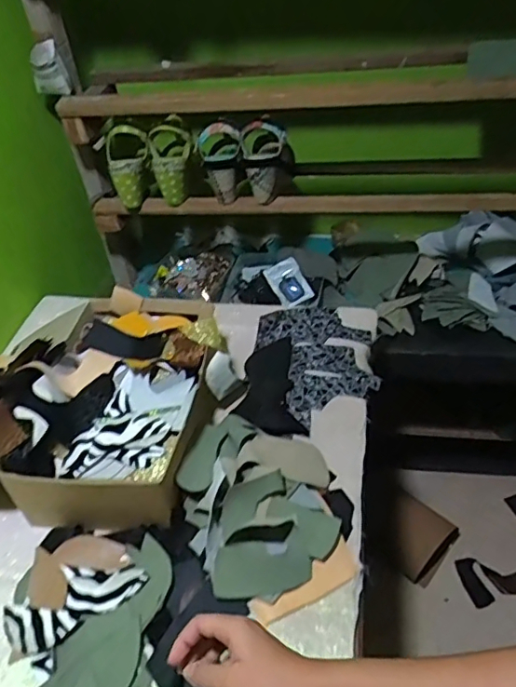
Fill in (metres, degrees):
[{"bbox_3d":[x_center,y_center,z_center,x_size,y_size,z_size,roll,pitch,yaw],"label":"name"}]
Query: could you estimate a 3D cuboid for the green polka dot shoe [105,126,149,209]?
[{"bbox_3d":[-0.244,-0.325,1.024,0.078,0.148,0.067,4,22,12],"label":"green polka dot shoe"}]

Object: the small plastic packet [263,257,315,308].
[{"bbox_3d":[0.063,-0.124,1.126,0.068,0.017,0.094,-29,85,5],"label":"small plastic packet"}]

